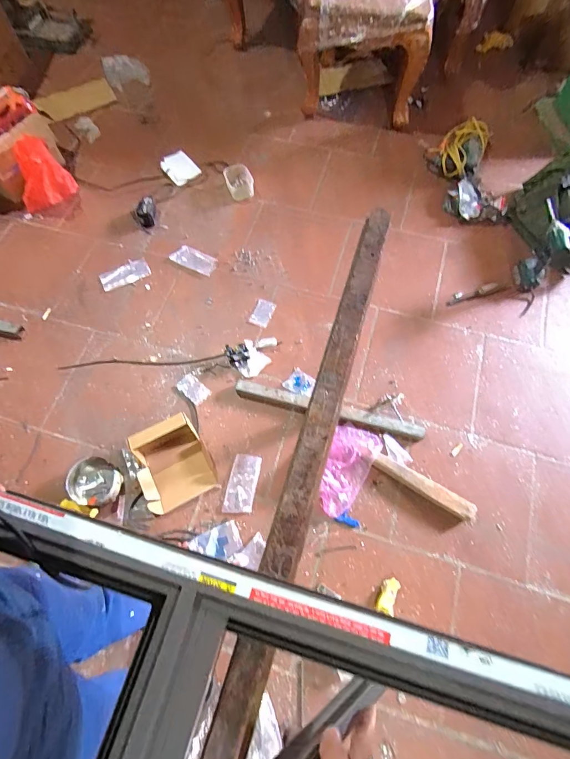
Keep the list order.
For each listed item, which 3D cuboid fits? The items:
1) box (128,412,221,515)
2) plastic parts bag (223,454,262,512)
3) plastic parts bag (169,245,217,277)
[{"bbox_3d":[-0.357,0.261,1.208,0.226,0.125,0.232,-25,69,-10],"label":"box"},{"bbox_3d":[-0.134,0.332,1.238,0.088,0.009,0.183,10,67,4],"label":"plastic parts bag"},{"bbox_3d":[-0.372,-0.498,1.599,0.170,0.035,0.090,22,68,9],"label":"plastic parts bag"}]

